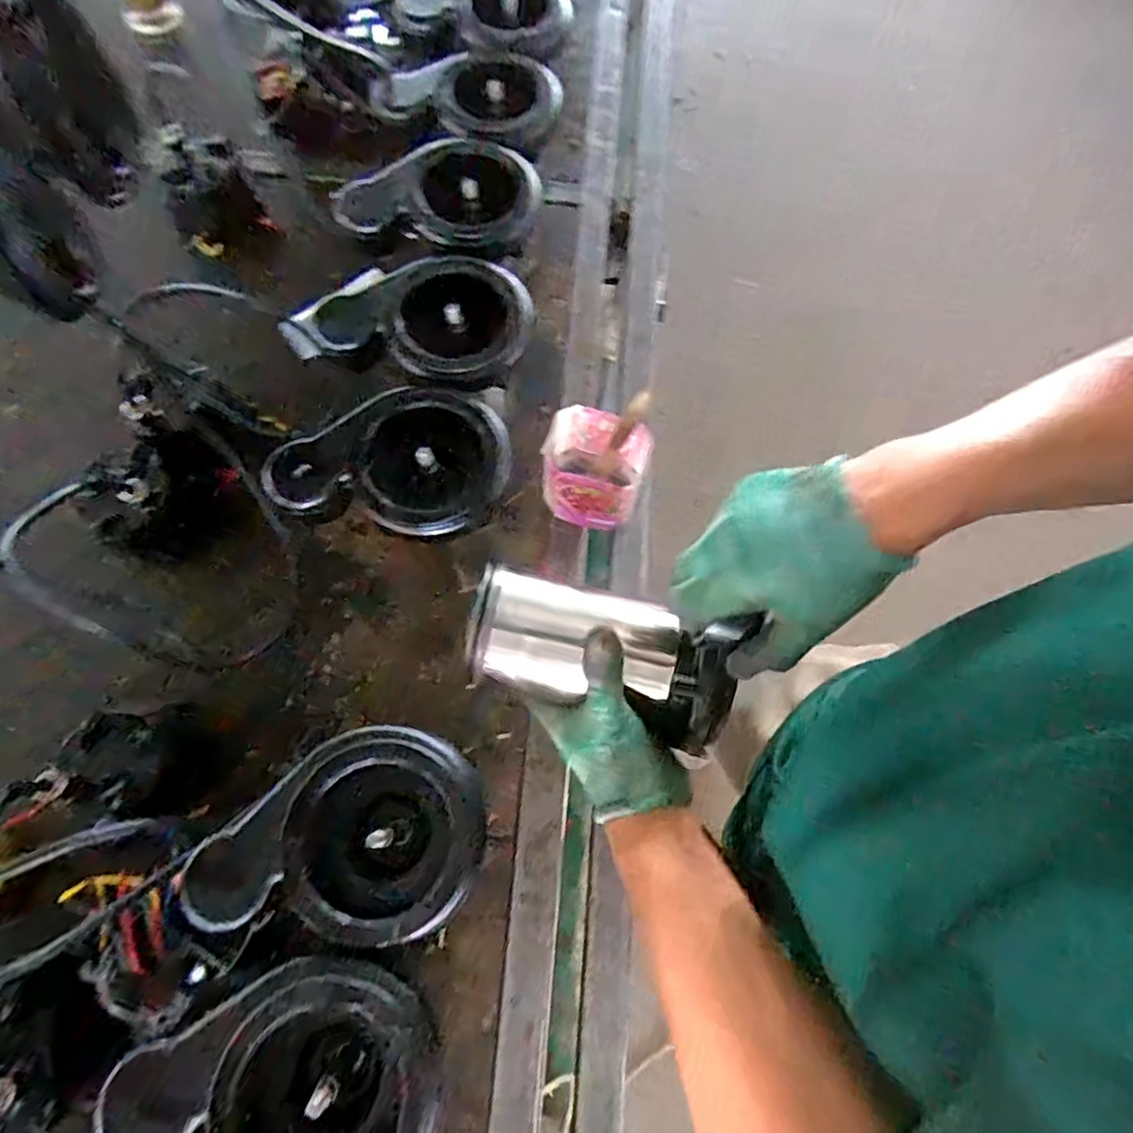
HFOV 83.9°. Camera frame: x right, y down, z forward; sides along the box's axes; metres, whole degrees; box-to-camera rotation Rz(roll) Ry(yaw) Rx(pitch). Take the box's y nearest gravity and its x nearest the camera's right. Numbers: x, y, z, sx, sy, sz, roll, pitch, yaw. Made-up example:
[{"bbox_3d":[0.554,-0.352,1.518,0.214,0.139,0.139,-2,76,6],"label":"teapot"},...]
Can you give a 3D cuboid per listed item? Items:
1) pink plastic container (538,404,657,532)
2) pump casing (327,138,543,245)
[{"bbox_3d":[0.022,-0.092,0.590,0.096,0.077,0.078,16,71,3],"label":"pink plastic container"},{"bbox_3d":[-0.110,-0.319,0.545,0.169,0.041,0.107,5,70,-1],"label":"pump casing"}]

